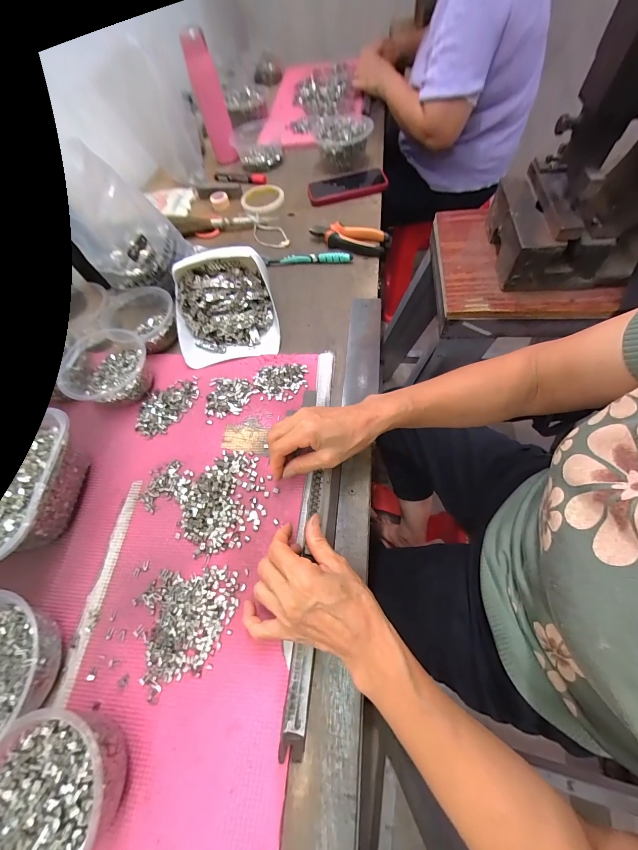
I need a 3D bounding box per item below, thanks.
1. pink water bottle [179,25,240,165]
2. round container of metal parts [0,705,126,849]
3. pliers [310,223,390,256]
[{"bbox_3d":[-0.249,-0.746,0.706,0.062,0.205,0.065,-15,61,0],"label":"pink water bottle"},{"bbox_3d":[-0.216,0.297,0.241,0.109,0.056,0.116,-3,62,6],"label":"round container of metal parts"},{"bbox_3d":[0.056,-0.349,0.574,0.149,0.026,0.052,10,64,13],"label":"pliers"}]

